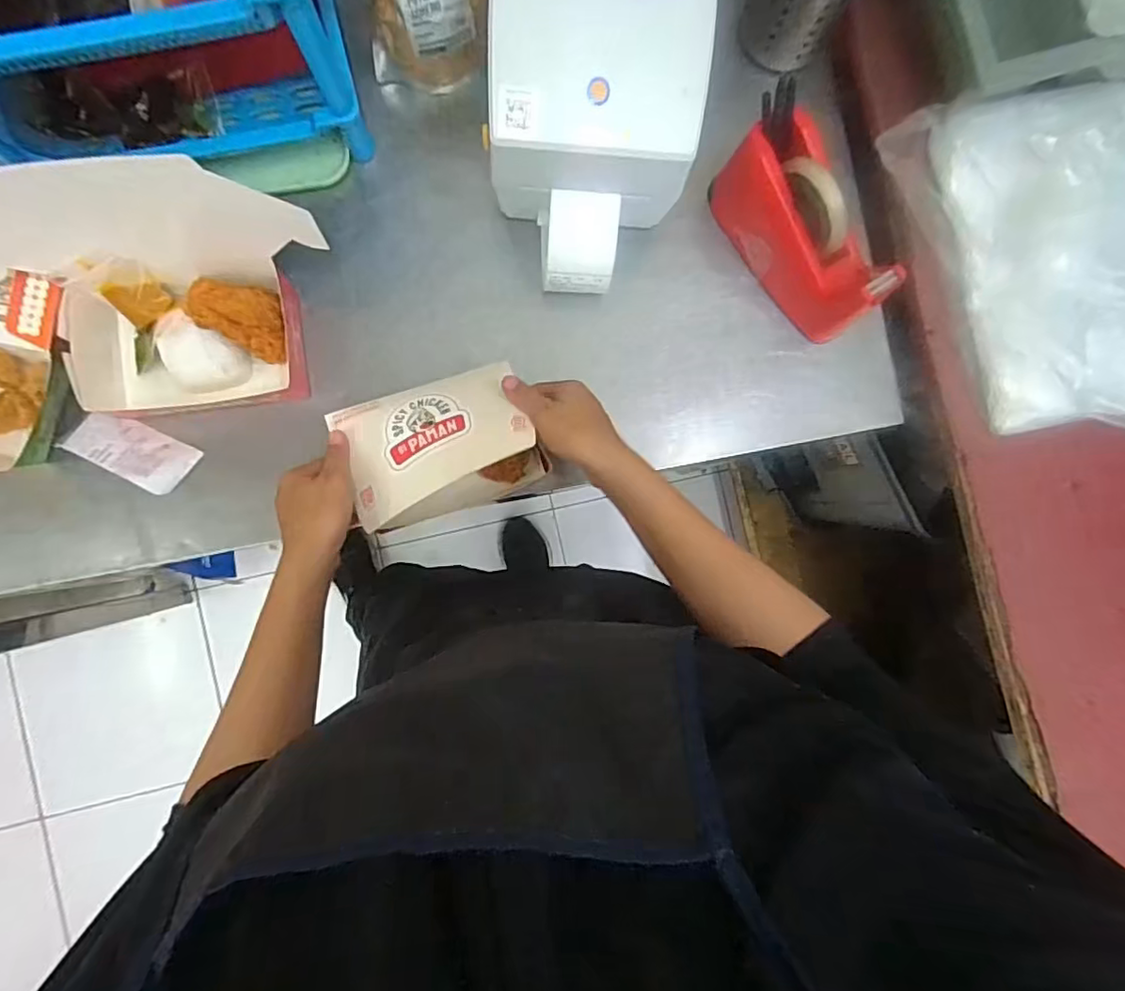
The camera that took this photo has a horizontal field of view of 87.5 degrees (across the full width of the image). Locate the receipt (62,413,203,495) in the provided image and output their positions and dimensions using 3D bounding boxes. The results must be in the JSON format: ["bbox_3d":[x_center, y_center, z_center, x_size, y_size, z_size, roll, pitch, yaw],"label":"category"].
[{"bbox_3d":[-0.409,-0.044,0.560,0.106,0.004,0.053,29,73,-6],"label":"receipt"}]

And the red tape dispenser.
[{"bbox_3d":[0.239,-0.258,0.566,0.079,0.107,0.193,-38,91,-4],"label":"red tape dispenser"}]

